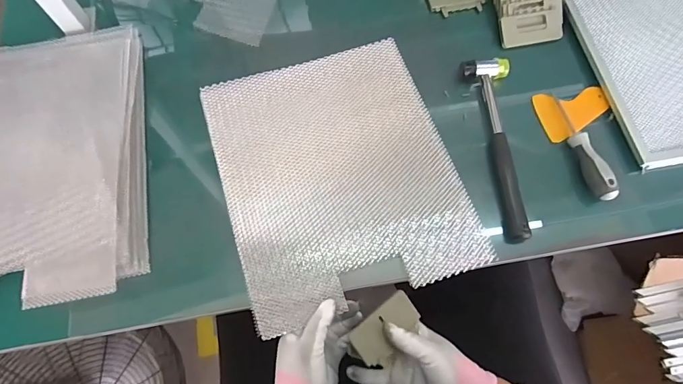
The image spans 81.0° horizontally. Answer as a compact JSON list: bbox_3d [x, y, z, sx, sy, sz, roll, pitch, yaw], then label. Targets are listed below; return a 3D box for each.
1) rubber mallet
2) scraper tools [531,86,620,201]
[{"bbox_3d":[0.207,-0.061,0.502,0.054,0.027,0.241,-7,69,-2],"label":"rubber mallet"},{"bbox_3d":[0.315,-0.067,0.502,0.088,0.030,0.156,-10,69,-3],"label":"scraper tools"}]

